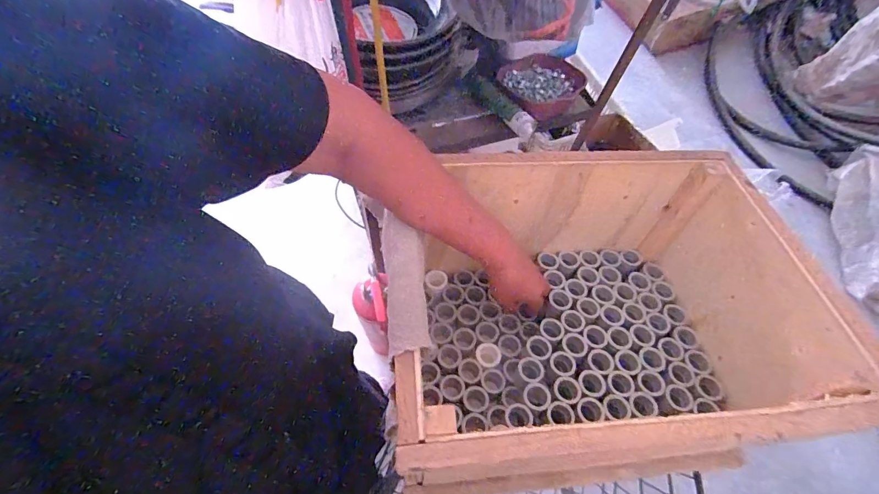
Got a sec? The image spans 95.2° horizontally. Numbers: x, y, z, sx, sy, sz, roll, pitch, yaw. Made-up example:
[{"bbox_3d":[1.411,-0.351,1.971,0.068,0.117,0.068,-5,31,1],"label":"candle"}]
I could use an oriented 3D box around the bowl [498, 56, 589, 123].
[{"bbox_3d":[0.240,-0.392,0.984,0.200,0.085,0.135,8,63,1],"label":"bowl"}]

